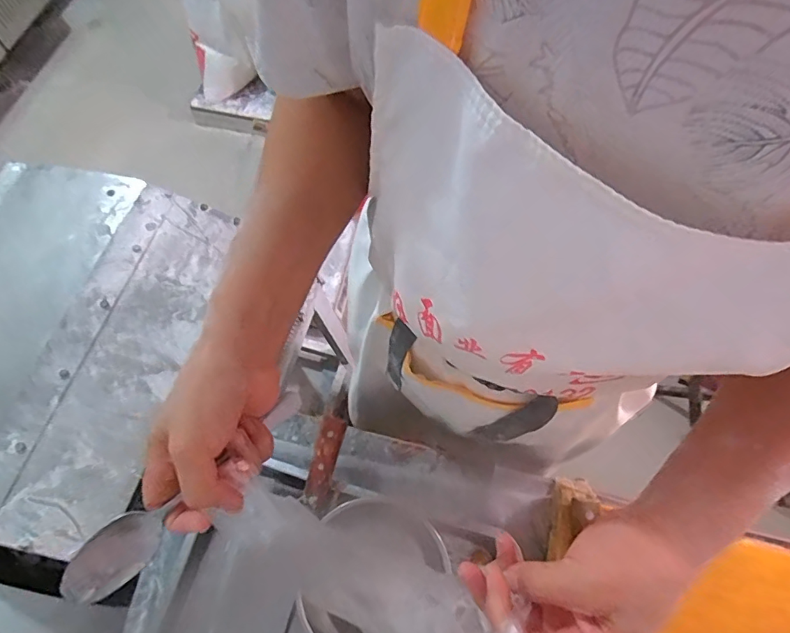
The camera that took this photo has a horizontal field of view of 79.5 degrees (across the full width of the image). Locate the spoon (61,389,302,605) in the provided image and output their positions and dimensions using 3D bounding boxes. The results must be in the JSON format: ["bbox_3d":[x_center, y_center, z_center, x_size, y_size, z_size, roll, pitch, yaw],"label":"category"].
[{"bbox_3d":[-0.151,0.129,0.366,0.035,0.019,0.201,41,61,16],"label":"spoon"}]

